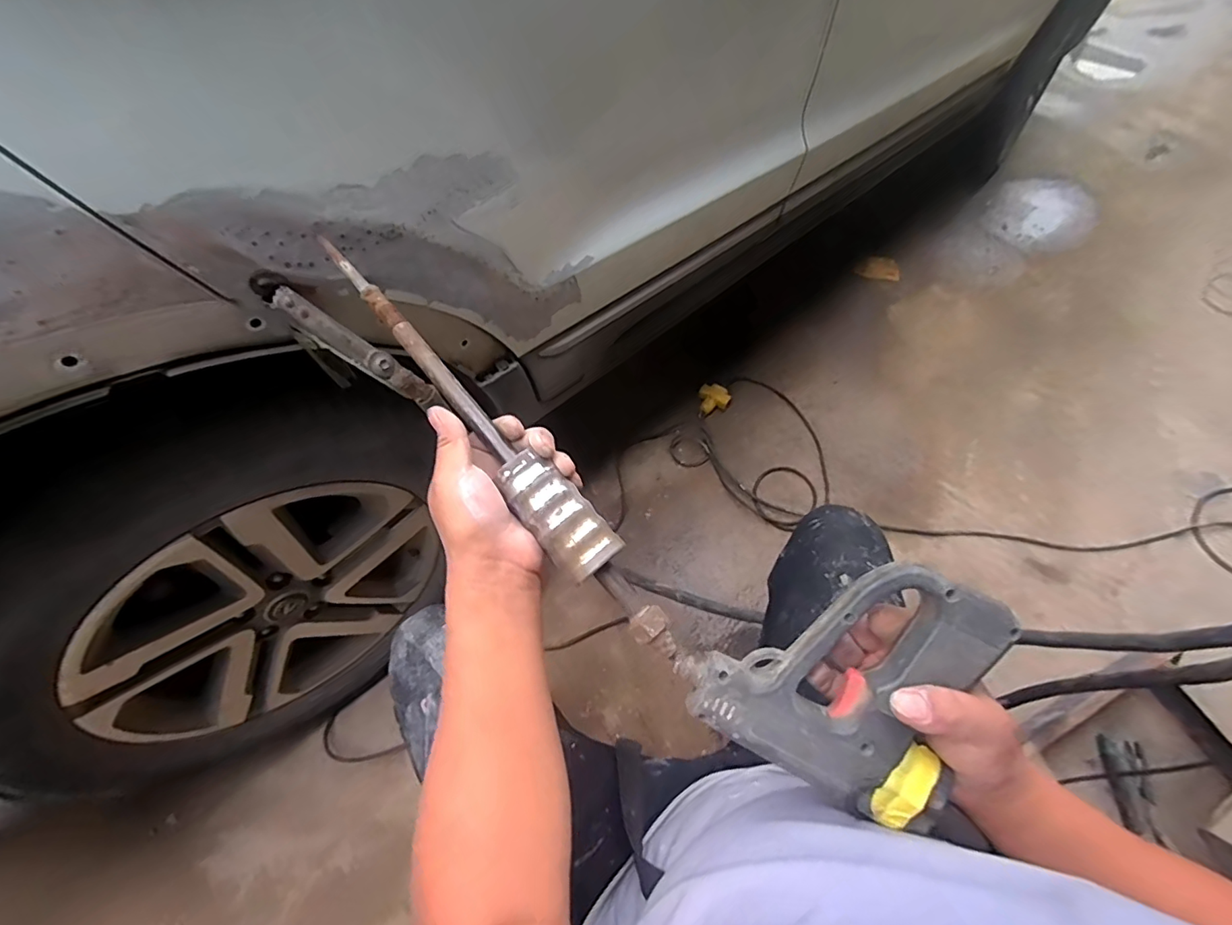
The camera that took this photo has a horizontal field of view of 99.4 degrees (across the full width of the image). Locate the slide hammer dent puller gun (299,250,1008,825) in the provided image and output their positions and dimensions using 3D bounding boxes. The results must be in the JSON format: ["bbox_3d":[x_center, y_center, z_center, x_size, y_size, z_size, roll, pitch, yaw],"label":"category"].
[{"bbox_3d":[0.001,0.020,0.369,0.553,0.099,0.135,37,62,11],"label":"slide hammer dent puller gun"}]

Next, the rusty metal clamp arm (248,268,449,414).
[{"bbox_3d":[-0.245,-0.108,0.495,0.020,0.186,0.024,-18,50,32],"label":"rusty metal clamp arm"}]

